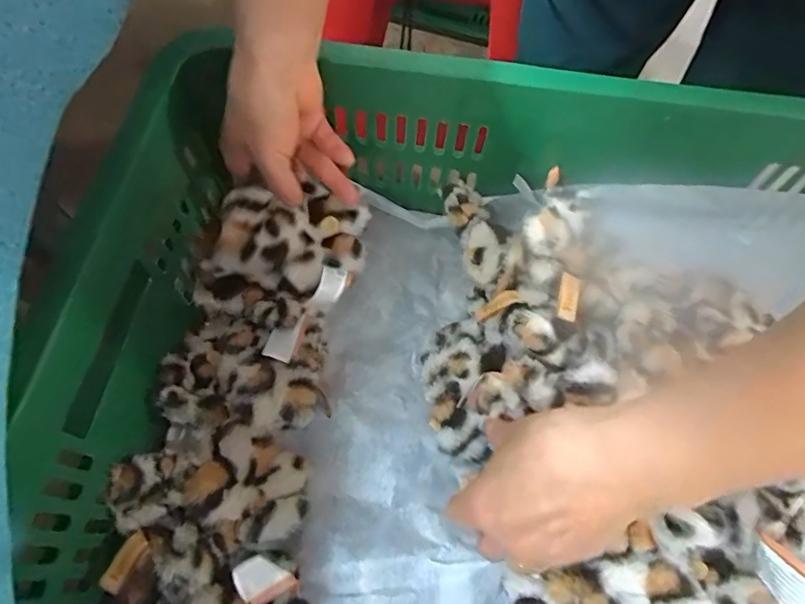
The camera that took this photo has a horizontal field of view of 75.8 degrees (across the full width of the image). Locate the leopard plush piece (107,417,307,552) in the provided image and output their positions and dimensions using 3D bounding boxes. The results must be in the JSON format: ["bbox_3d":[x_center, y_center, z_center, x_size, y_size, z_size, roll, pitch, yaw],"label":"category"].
[{"bbox_3d":[-0.116,0.113,0.326,0.108,0.038,0.074,10,64,4],"label":"leopard plush piece"}]

